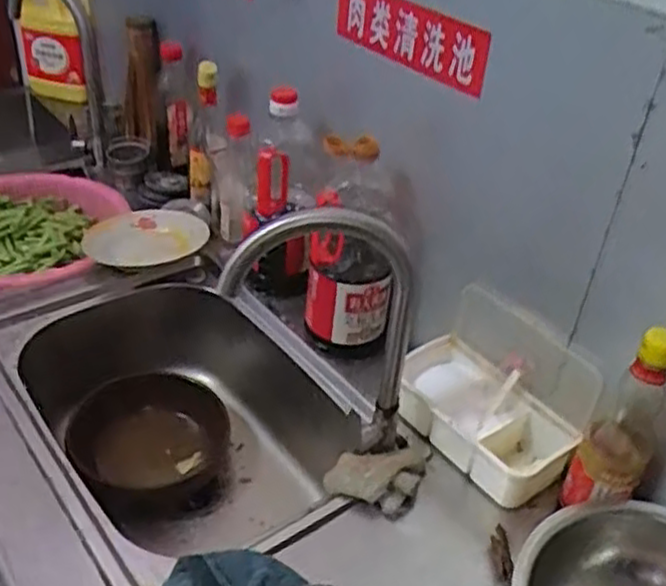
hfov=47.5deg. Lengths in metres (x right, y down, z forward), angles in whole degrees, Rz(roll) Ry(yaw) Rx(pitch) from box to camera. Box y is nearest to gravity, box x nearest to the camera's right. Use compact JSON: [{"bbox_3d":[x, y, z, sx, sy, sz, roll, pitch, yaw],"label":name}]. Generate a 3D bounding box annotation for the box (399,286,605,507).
[{"bbox_3d":[0.183,0.114,0.882,0.124,0.156,0.224,-25,46,-35],"label":"box"}]

